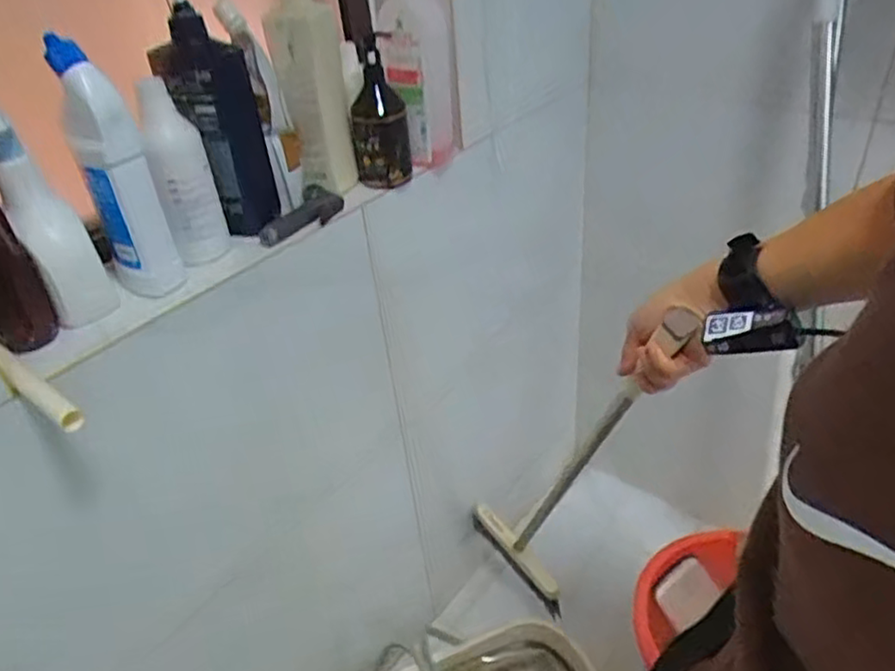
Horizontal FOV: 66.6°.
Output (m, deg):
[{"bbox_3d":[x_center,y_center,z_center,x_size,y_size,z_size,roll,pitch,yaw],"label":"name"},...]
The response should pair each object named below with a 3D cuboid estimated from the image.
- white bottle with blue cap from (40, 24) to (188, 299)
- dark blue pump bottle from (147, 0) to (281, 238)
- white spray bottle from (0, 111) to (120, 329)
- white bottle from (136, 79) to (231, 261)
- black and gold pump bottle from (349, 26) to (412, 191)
[{"bbox_3d":[-0.329,-0.158,0.682,0.064,0.256,0.055,-21,39,-22],"label":"white bottle with blue cap"},{"bbox_3d":[-0.266,-0.257,0.779,0.096,0.292,0.084,-14,37,-14],"label":"dark blue pump bottle"},{"bbox_3d":[-0.388,-0.119,0.660,0.057,0.222,0.069,-21,39,-22],"label":"white spray bottle"},{"bbox_3d":[-0.289,-0.176,0.748,0.052,0.195,0.058,-11,37,-10],"label":"white bottle"},{"bbox_3d":[-0.093,-0.302,0.926,0.075,0.189,0.079,-5,36,-2],"label":"black and gold pump bottle"}]

